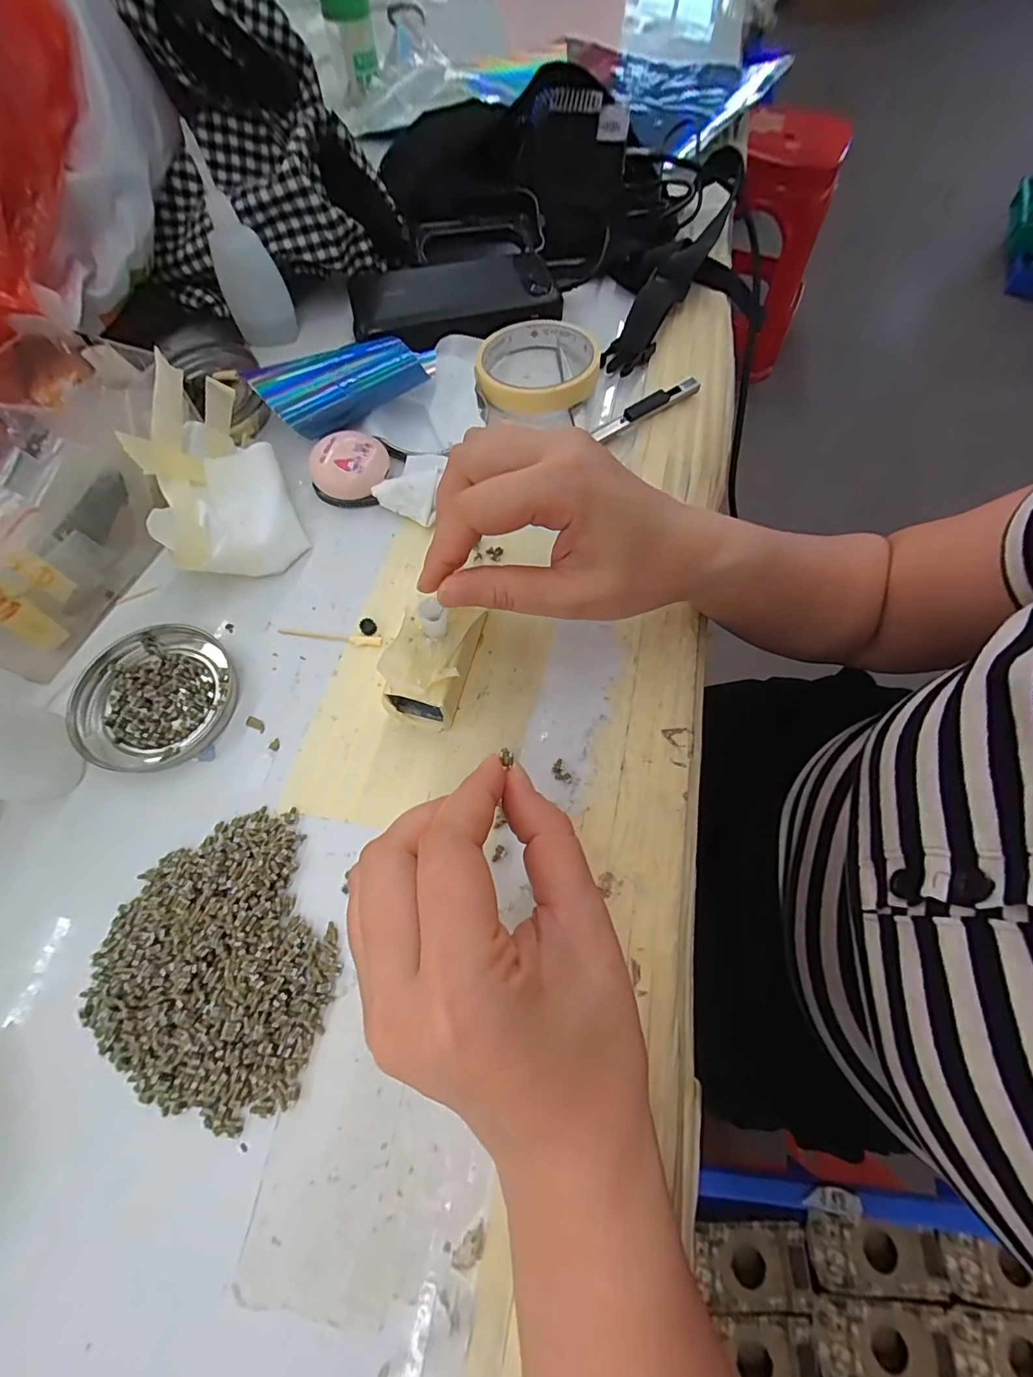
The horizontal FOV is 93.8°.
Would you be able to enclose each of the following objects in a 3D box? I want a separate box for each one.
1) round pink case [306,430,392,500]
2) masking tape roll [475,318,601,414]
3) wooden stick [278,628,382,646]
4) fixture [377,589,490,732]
[{"bbox_3d":[-0.105,-0.140,0.307,0.045,0.022,0.043,0,67,-1],"label":"round pink case"},{"bbox_3d":[0.016,-0.237,0.349,0.085,0.016,0.086,0,67,-1],"label":"masking tape roll"},{"bbox_3d":[-0.105,-0.029,0.271,0.059,0.004,0.006,7,67,1],"label":"wooden stick"},{"bbox_3d":[-0.041,-0.013,0.243,0.039,0.044,0.056,17,68,6],"label":"fixture"}]

